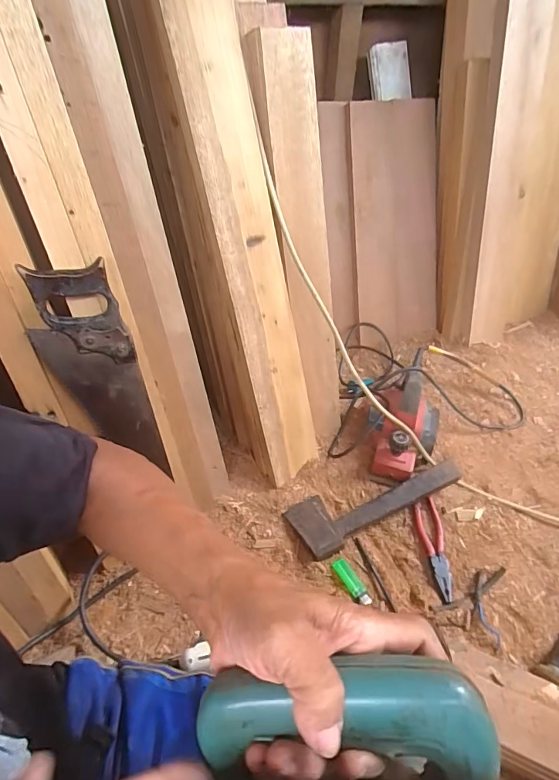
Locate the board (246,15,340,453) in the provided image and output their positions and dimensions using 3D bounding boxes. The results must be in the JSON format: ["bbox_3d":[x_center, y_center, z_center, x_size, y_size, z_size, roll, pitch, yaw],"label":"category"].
[{"bbox_3d":[0.054,-0.203,0.771,0.108,0.715,0.050,-23,30,-23],"label":"board"}]

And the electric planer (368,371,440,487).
[{"bbox_3d":[0.254,0.065,0.882,0.137,0.140,0.223,19,48,15],"label":"electric planer"}]

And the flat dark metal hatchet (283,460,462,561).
[{"bbox_3d":[0.175,0.196,0.812,0.326,0.056,0.103,-18,49,-19],"label":"flat dark metal hatchet"}]

